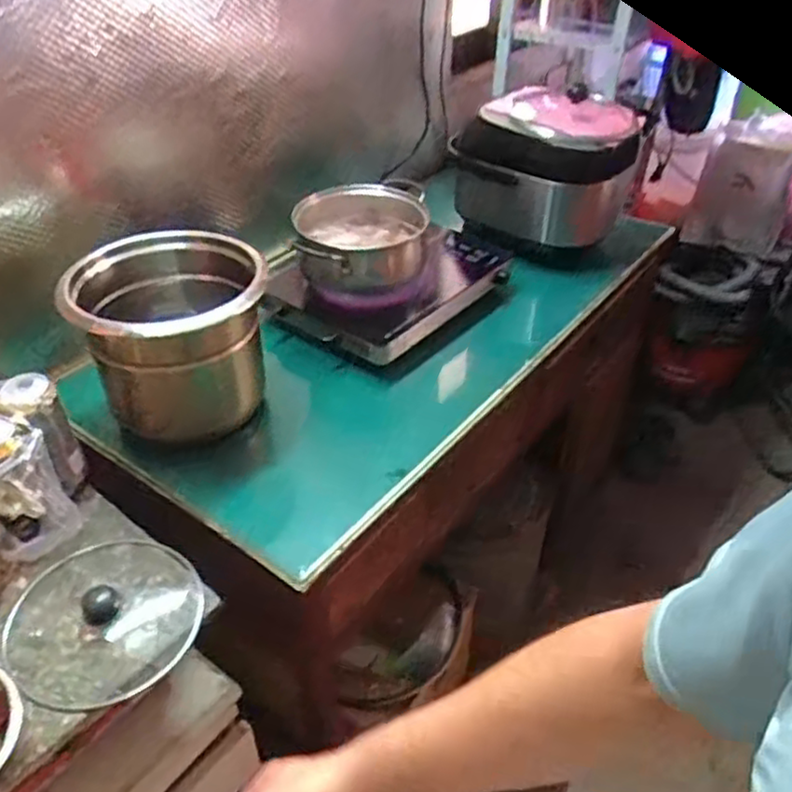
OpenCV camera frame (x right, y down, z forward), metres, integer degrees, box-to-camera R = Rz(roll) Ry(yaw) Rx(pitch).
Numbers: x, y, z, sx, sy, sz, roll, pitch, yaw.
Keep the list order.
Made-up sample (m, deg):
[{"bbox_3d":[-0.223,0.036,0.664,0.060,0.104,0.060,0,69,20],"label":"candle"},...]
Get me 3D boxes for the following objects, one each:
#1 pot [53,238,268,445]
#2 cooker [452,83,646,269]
[{"bbox_3d":[-0.324,-0.079,1.050,0.249,0.250,0.254,0,39,-1],"label":"pot"},{"bbox_3d":[0.332,-0.496,1.598,0.352,0.294,0.368,17,41,18],"label":"cooker"}]

